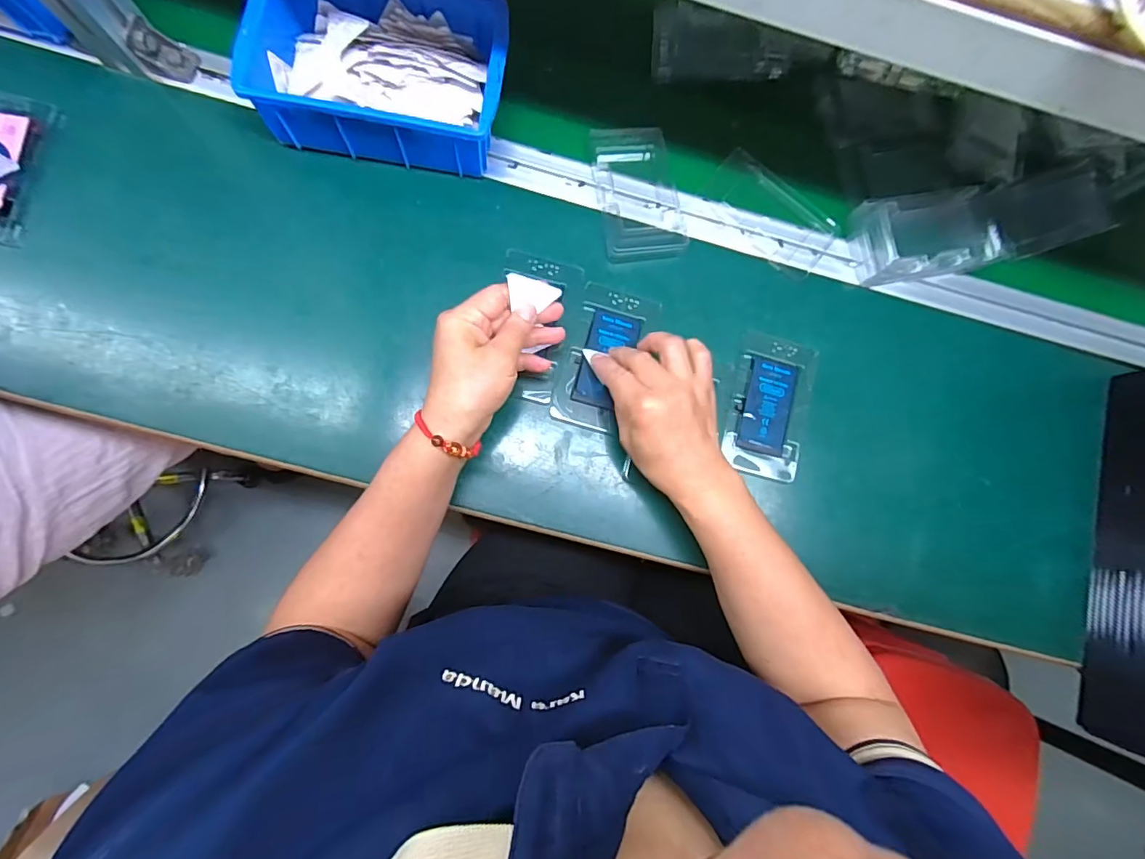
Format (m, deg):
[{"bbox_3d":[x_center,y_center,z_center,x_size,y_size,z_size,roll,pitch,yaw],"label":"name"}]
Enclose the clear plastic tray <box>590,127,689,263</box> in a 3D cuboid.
[{"bbox_3d":[0.062,-0.222,0.474,0.076,0.017,0.132,-8,84,-6],"label":"clear plastic tray"}]

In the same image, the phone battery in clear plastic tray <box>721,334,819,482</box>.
[{"bbox_3d":[0.179,-0.021,0.457,0.072,0.004,0.127,13,82,-3],"label":"phone battery in clear plastic tray"}]

